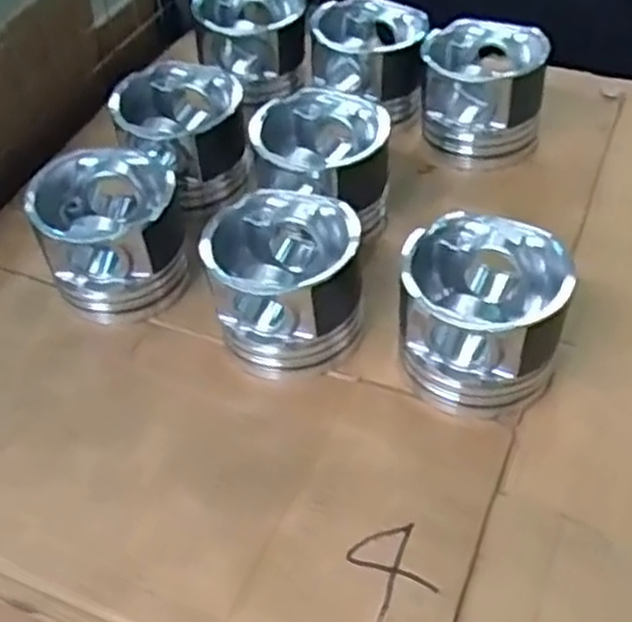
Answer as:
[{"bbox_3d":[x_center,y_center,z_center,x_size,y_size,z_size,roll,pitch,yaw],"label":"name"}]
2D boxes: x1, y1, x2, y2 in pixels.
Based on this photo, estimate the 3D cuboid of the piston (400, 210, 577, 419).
[{"bbox_3d":[0.115,0.002,0.566,0.111,0.092,0.113,4,50,3],"label":"piston"}]

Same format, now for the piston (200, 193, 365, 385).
[{"bbox_3d":[-0.025,-0.024,0.605,0.114,0.087,0.111,-2,50,-2],"label":"piston"}]

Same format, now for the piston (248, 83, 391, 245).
[{"bbox_3d":[0.009,-0.128,0.687,0.112,0.088,0.115,-1,49,1],"label":"piston"}]

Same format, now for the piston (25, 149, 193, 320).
[{"bbox_3d":[-0.166,-0.066,0.651,0.113,0.096,0.109,-1,49,1],"label":"piston"}]

